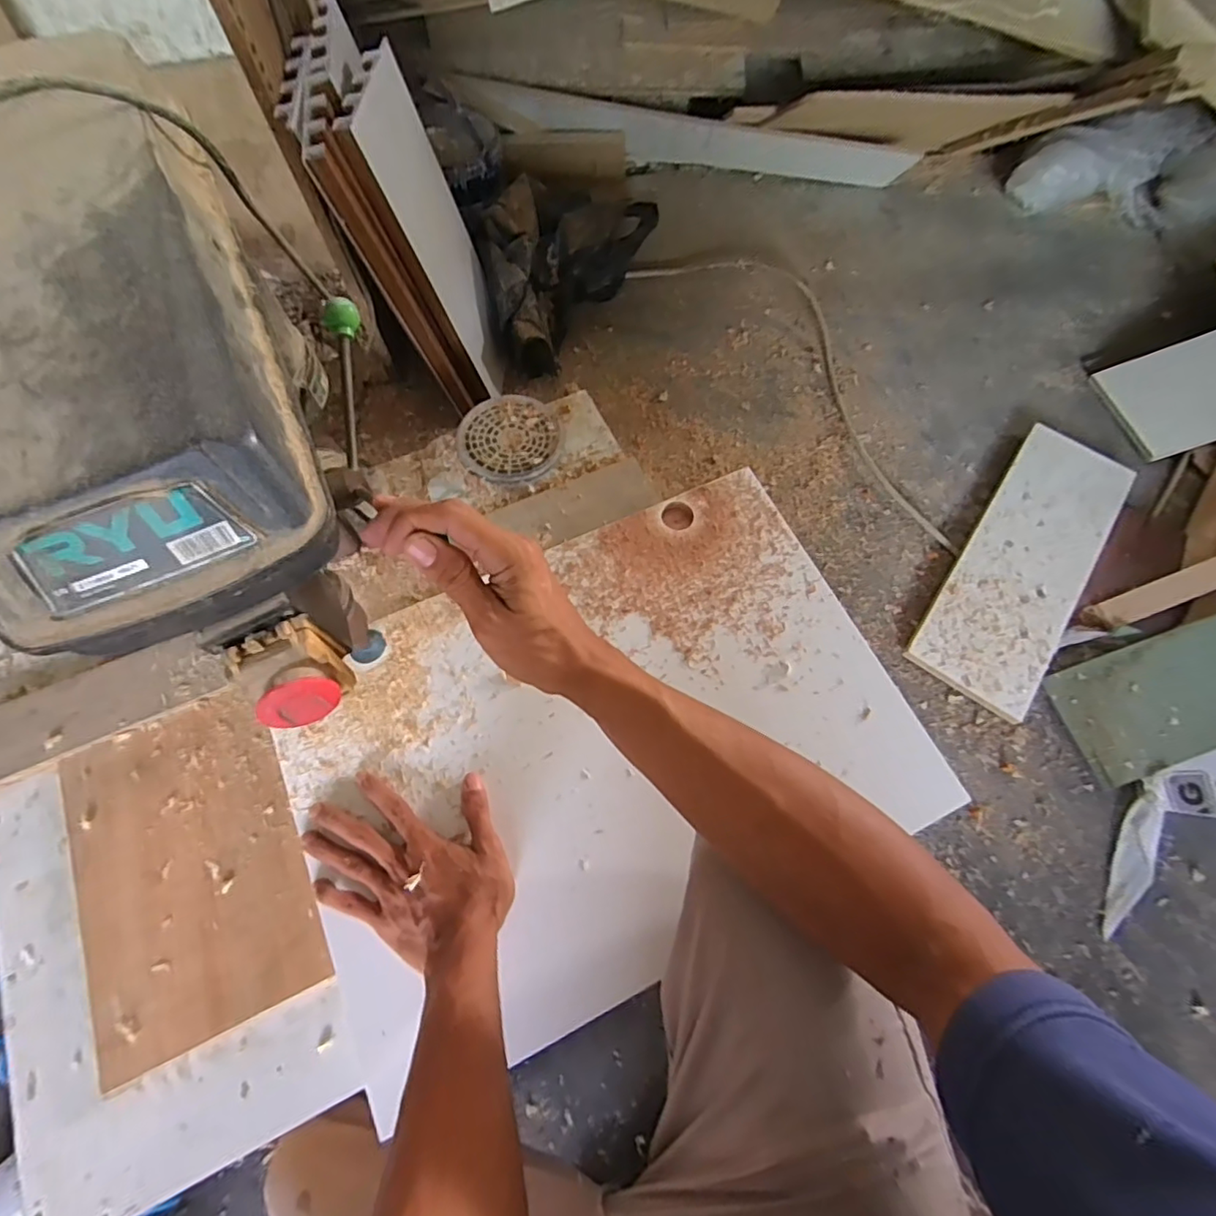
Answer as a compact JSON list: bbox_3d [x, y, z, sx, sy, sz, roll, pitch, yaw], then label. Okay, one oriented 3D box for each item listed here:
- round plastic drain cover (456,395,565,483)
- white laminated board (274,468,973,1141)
[{"bbox_3d":[-0.115,-0.202,0.683,0.119,0.010,0.123,0,69,-1],"label":"round plastic drain cover"},{"bbox_3d":[-0.005,0.114,0.530,0.536,0.019,0.381,-23,71,-10],"label":"white laminated board"}]

